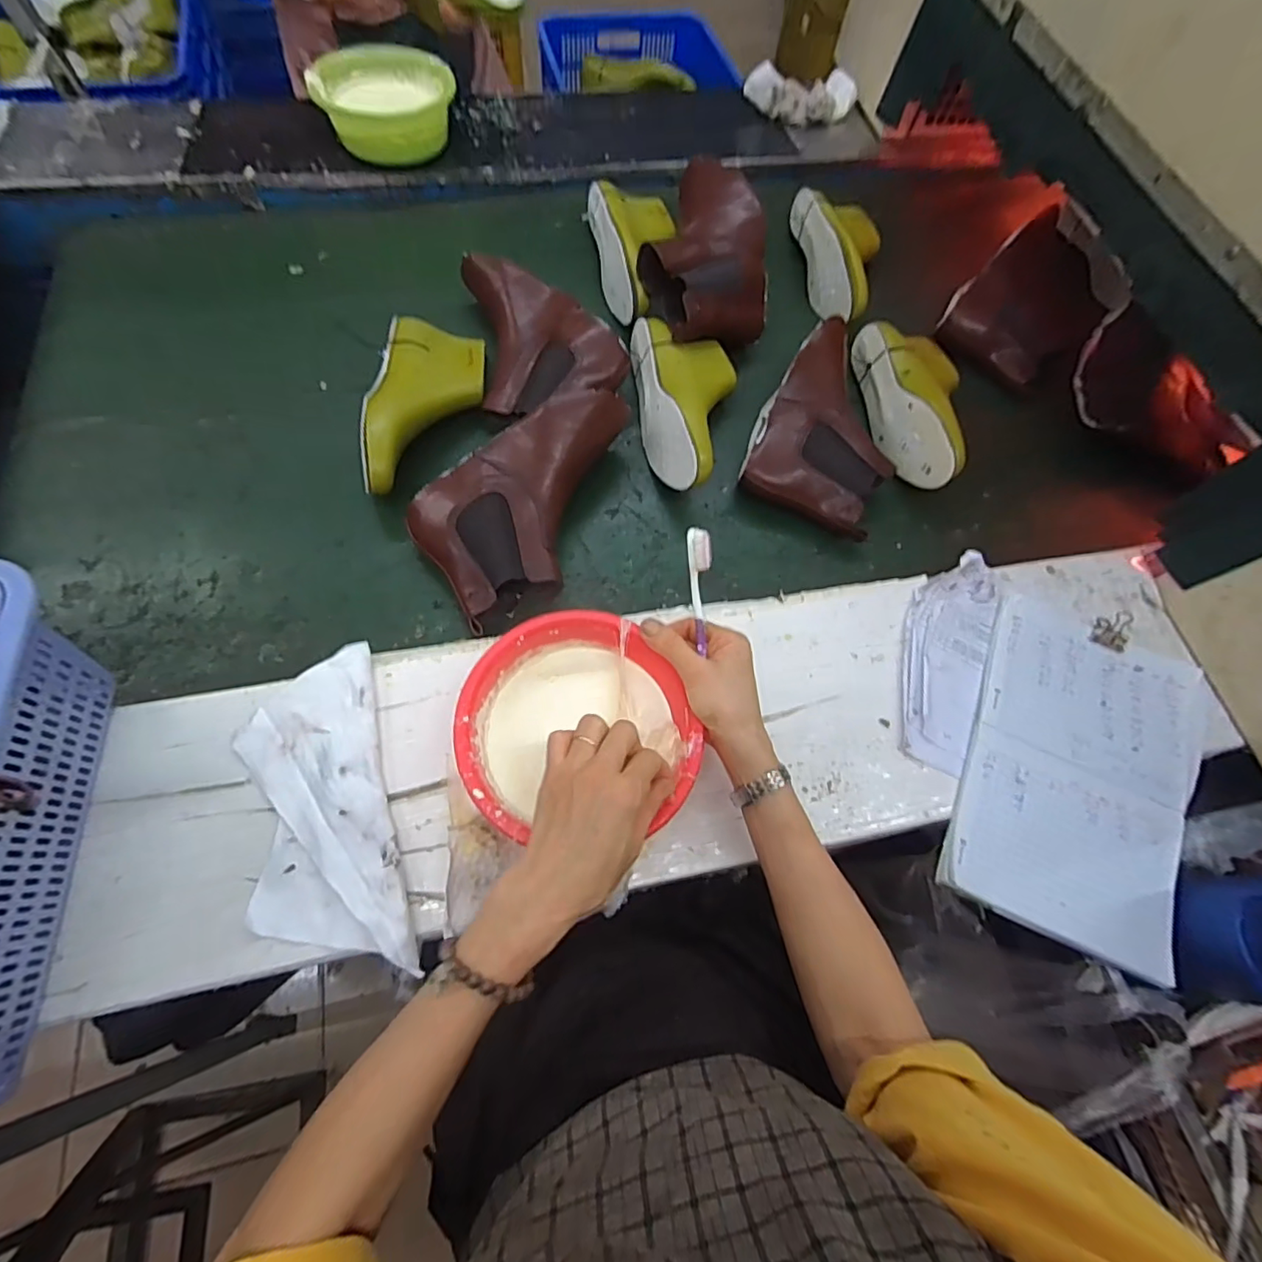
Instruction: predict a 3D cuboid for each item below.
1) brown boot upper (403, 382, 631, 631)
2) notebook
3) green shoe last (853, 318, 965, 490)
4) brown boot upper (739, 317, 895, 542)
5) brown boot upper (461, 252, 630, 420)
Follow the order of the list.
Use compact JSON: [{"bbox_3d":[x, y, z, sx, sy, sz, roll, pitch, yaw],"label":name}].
[{"bbox_3d":[-0.088,-0.139,0.601,0.271,0.084,0.158,-35,72,-14],"label":"brown boot upper"},{"bbox_3d":[0.432,0.132,0.550,0.210,0.013,0.311,26,70,4],"label":"notebook"},{"bbox_3d":[0.359,-0.283,0.713,0.101,0.074,0.249,-3,68,-6],"label":"green shoe last"},{"bbox_3d":[0.235,-0.247,0.671,0.161,0.101,0.258,18,69,6],"label":"brown boot upper"},{"bbox_3d":[-0.103,-0.356,0.696,0.158,0.061,0.261,-13,70,-10],"label":"brown boot upper"}]

